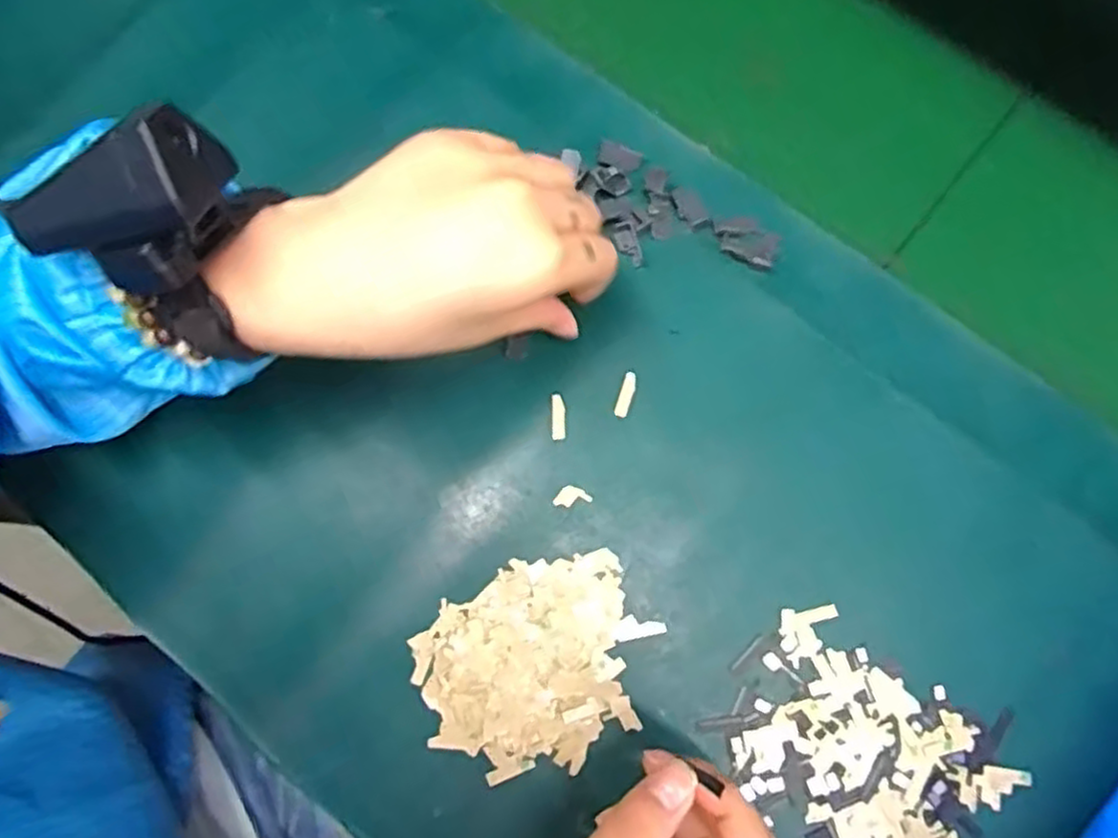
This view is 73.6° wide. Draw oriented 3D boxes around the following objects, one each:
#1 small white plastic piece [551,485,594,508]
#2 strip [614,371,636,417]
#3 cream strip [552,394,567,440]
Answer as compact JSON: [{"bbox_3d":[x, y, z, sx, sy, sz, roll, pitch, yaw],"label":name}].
[{"bbox_3d":[0.006,0.036,0.352,0.018,0.004,0.009,-13,76,-2],"label":"small white plastic piece"},{"bbox_3d":[0.033,-0.012,0.362,0.007,0.004,0.023,20,77,6],"label":"strip"},{"bbox_3d":[0.000,-0.001,0.360,0.006,0.004,0.022,-1,76,1],"label":"cream strip"}]

